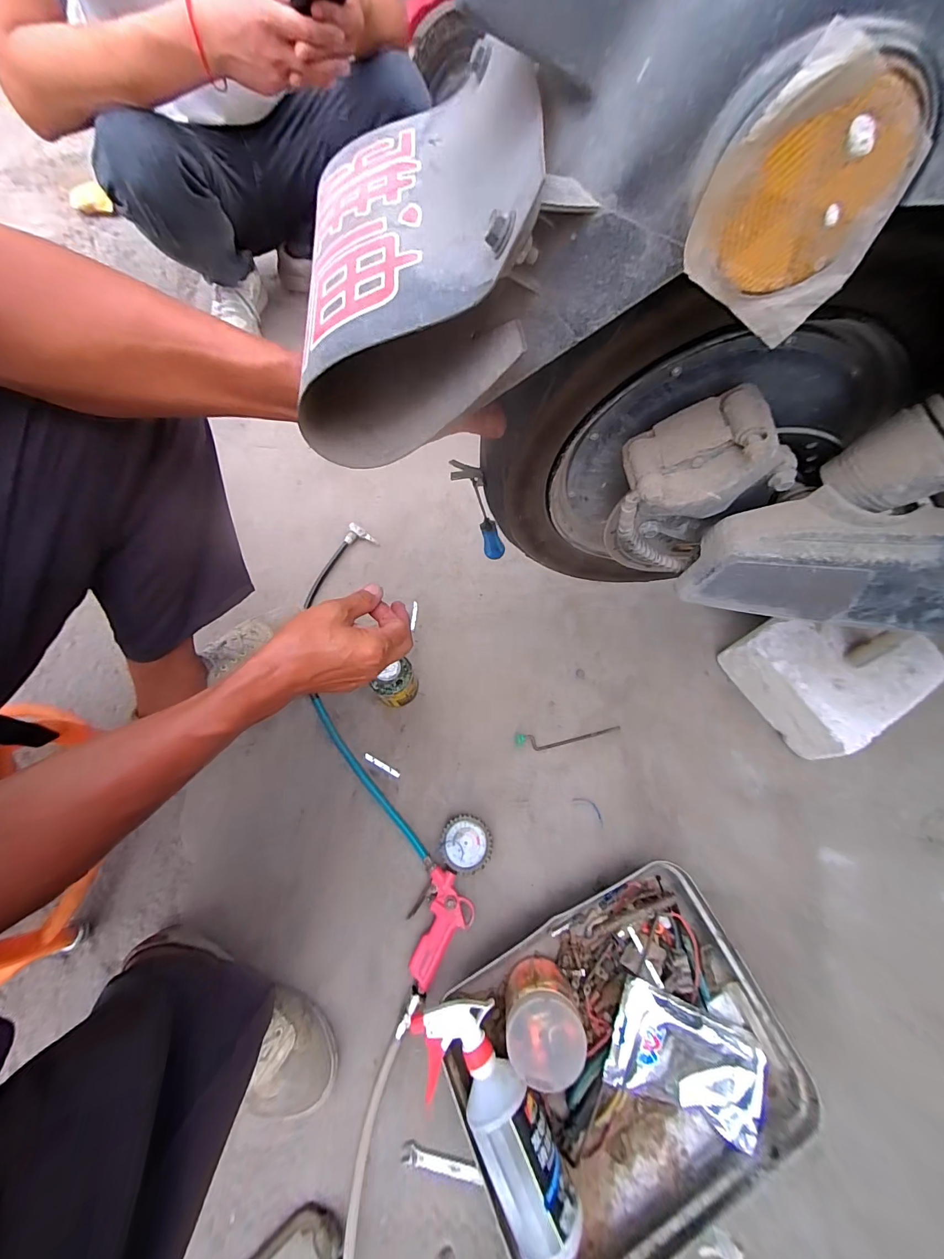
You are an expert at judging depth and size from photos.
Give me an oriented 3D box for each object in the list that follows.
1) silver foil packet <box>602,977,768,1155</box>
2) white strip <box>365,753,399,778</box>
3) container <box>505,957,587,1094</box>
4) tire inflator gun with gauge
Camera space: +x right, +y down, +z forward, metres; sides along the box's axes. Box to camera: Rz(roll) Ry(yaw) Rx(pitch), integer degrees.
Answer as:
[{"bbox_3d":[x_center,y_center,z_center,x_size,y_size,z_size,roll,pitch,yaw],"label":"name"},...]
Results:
[{"bbox_3d":[0.247,0.496,0.481,0.171,0.032,0.103,20,66,7],"label":"silver foil packet"},{"bbox_3d":[-0.136,0.206,0.625,0.061,0.004,0.008,28,70,10],"label":"white strip"},{"bbox_3d":[0.080,0.448,0.475,0.089,0.081,0.085,0,68,-1],"label":"container"},{"bbox_3d":[-0.040,0.373,0.537,0.078,0.035,0.252,16,68,5],"label":"tire inflator gun with gauge"}]

